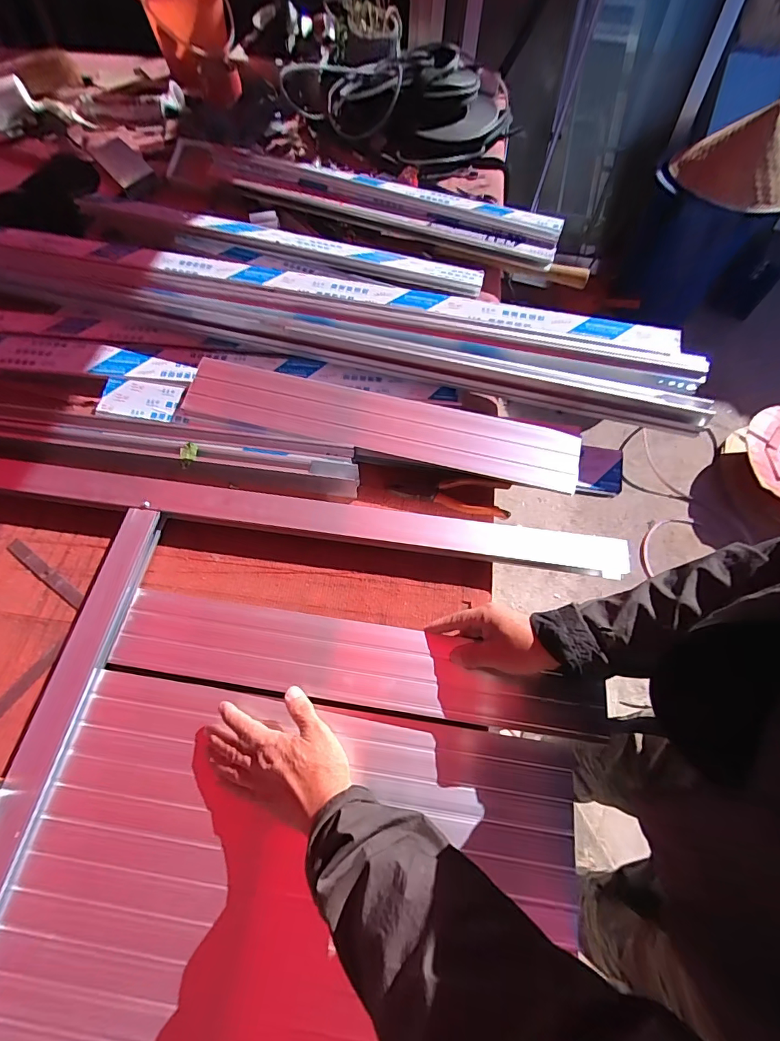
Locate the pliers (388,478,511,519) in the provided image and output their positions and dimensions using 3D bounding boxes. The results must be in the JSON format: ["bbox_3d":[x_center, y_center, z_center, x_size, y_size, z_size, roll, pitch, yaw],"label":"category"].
[{"bbox_3d":[0.086,-0.039,0.617,0.162,0.018,0.050,11,60,5],"label":"pliers"}]

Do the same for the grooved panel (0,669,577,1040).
[{"bbox_3d":[-0.103,0.431,0.380,0.530,0.015,0.502,8,64,2],"label":"grooved panel"}]

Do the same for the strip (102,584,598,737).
[{"bbox_3d":[-0.041,0.163,0.500,0.549,0.009,0.092,9,67,5],"label":"strip"}]

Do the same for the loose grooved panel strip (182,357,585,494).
[{"bbox_3d":[-0.016,-0.145,0.620,0.555,0.011,0.103,12,76,5],"label":"loose grooved panel strip"}]

